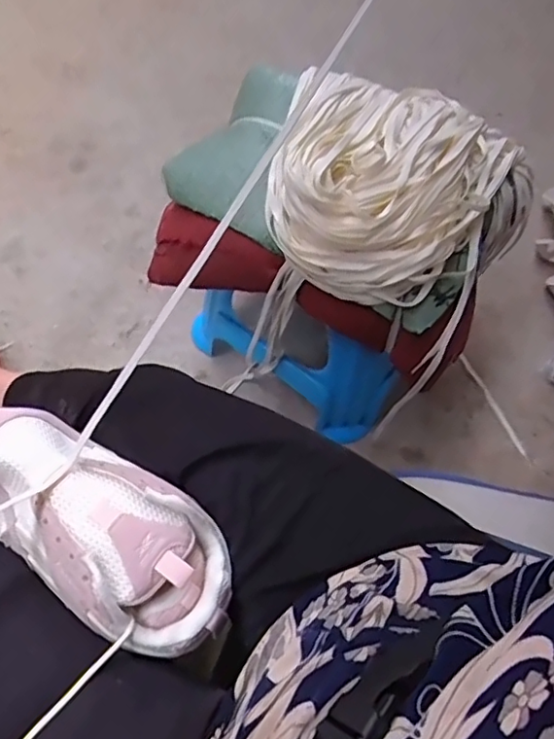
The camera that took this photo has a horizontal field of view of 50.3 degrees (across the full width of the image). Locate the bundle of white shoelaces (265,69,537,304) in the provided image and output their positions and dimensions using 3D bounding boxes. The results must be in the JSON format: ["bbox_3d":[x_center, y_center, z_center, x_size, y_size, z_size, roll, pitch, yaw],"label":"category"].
[{"bbox_3d":[0.135,-0.202,0.642,0.243,0.093,0.298,34,65,7],"label":"bundle of white shoelaces"}]

